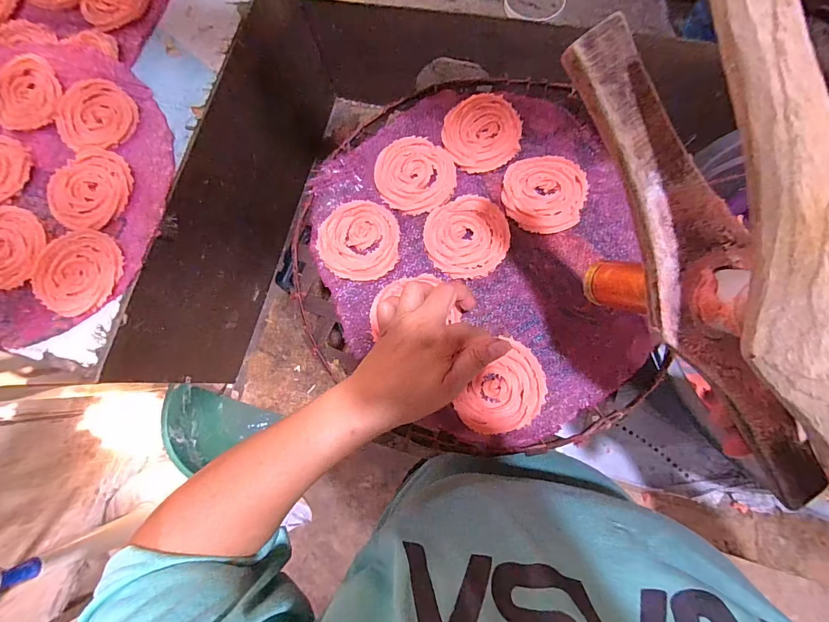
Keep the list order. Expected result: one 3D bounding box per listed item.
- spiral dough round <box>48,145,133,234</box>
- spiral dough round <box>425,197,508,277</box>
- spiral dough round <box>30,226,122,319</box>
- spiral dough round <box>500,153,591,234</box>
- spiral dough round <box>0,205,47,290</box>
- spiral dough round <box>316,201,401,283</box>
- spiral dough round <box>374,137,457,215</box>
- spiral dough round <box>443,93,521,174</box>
[{"bbox_3d":[-0.332,-0.125,0.381,0.080,0.004,0.083,0,78,1],"label":"spiral dough round"},{"bbox_3d":[0.052,-0.074,0.368,0.079,0.007,0.080,0,78,1],"label":"spiral dough round"},{"bbox_3d":[-0.330,-0.039,0.364,0.086,0.004,0.083,0,78,1],"label":"spiral dough round"},{"bbox_3d":[0.127,-0.117,0.369,0.077,0.014,0.078,0,78,1],"label":"spiral dough round"},{"bbox_3d":[-0.414,-0.065,0.371,0.086,0.009,0.081,16,79,4],"label":"spiral dough round"},{"bbox_3d":[-0.057,-0.072,0.378,0.081,0.005,0.081,0,78,1],"label":"spiral dough round"},{"bbox_3d":[0.001,-0.144,0.391,0.080,0.009,0.082,0,78,1],"label":"spiral dough round"},{"bbox_3d":[0.071,-0.186,0.389,0.078,0.011,0.079,0,78,1],"label":"spiral dough round"}]

